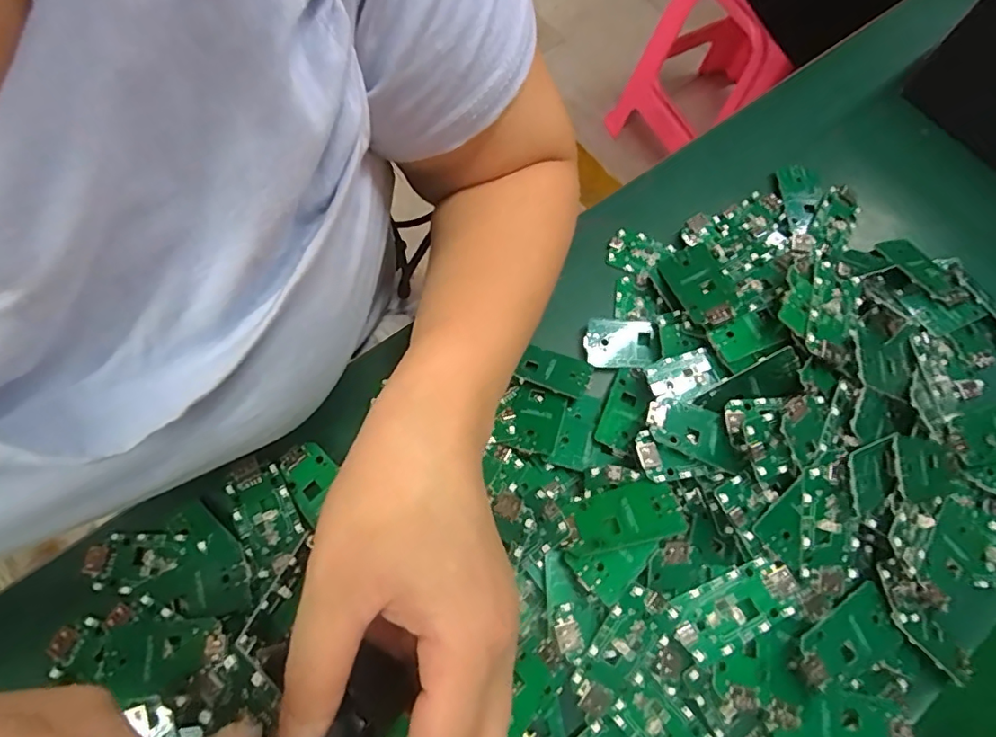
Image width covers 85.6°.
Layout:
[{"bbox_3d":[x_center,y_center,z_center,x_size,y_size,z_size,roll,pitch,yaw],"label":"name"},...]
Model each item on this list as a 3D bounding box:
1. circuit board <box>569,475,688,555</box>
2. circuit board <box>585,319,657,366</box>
[{"bbox_3d":[0.064,0.077,0.278,0.058,0.004,0.031,-15,50,-1],"label":"circuit board"},{"bbox_3d":[0.077,-0.017,0.341,0.043,0.004,0.030,1,78,-1],"label":"circuit board"}]

